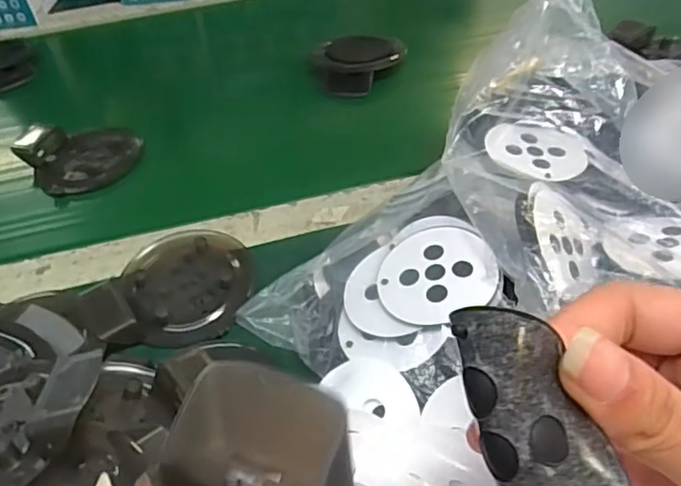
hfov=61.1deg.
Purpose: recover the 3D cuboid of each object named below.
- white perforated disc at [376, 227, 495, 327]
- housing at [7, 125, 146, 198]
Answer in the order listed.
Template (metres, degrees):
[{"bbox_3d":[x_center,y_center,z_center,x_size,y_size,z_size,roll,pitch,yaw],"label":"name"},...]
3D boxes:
[{"bbox_3d":[0.049,0.015,0.299,0.060,0.004,0.059,-12,48,14],"label":"white perforated disc"},{"bbox_3d":[-0.222,-0.079,0.495,0.088,0.031,0.085,-3,46,3],"label":"housing"}]

